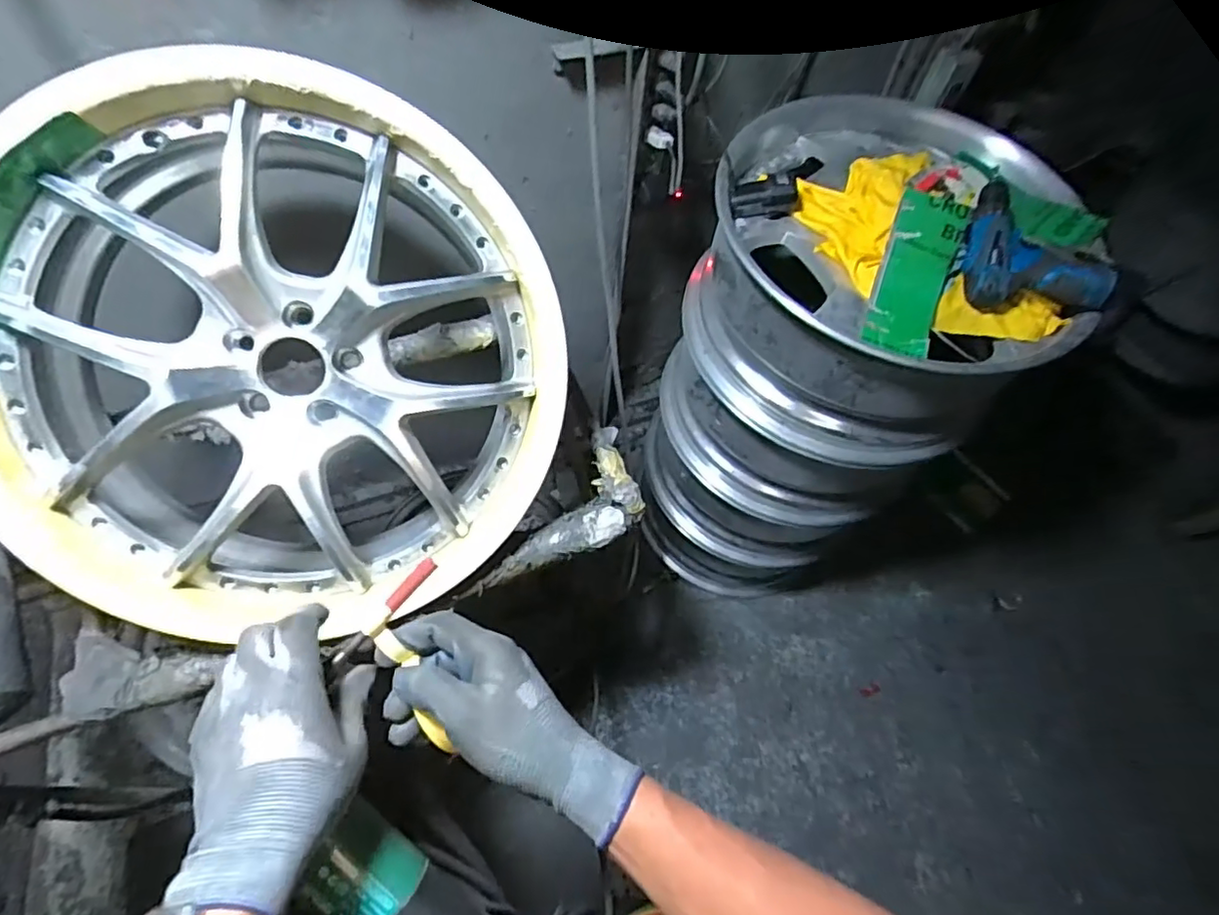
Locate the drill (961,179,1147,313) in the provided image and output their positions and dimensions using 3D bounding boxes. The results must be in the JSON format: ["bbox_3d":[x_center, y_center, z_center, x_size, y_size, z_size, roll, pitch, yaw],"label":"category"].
[{"bbox_3d":[0.528,-0.265,0.776,0.164,0.073,0.182,8,60,1],"label":"drill"}]

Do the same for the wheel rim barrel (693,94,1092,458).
[{"bbox_3d":[0.371,-0.254,0.891,0.499,0.259,0.424,41,66,18],"label":"wheel rim barrel"}]

